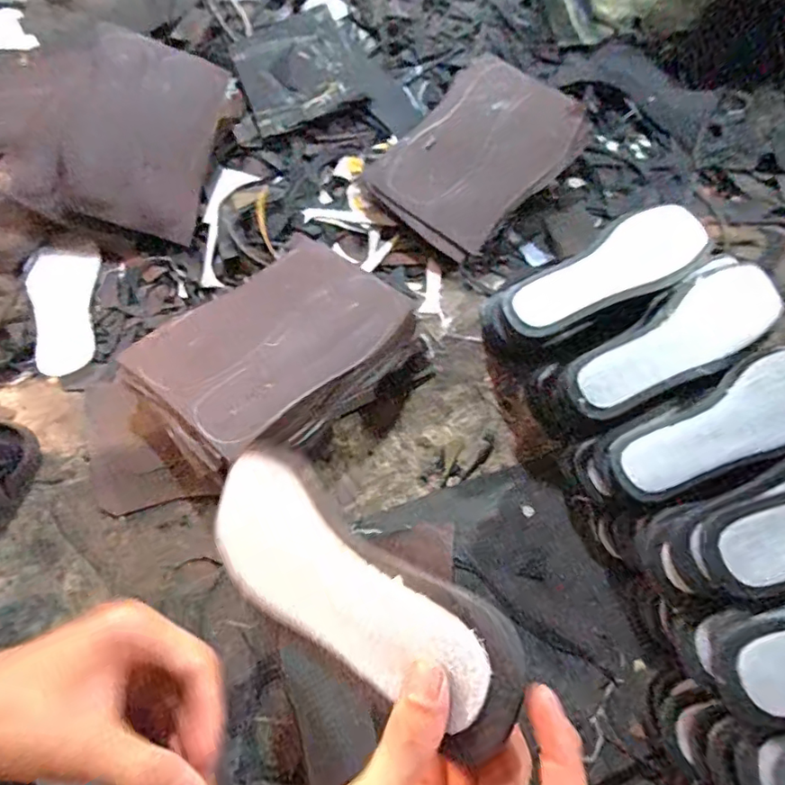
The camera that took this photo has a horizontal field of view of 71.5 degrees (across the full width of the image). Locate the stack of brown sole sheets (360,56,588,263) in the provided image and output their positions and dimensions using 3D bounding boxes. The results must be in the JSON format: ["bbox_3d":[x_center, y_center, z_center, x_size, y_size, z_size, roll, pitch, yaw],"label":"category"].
[{"bbox_3d":[0.109,-0.318,0.729,0.199,0.049,0.260,44,94,6],"label":"stack of brown sole sheets"}]

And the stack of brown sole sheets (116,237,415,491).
[{"bbox_3d":[-0.123,-0.050,0.583,0.280,0.071,0.202,-38,76,-17],"label":"stack of brown sole sheets"}]

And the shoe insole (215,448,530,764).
[{"bbox_3d":[-0.030,0.098,0.296,0.226,0.022,0.077,17,85,45],"label":"shoe insole"}]

